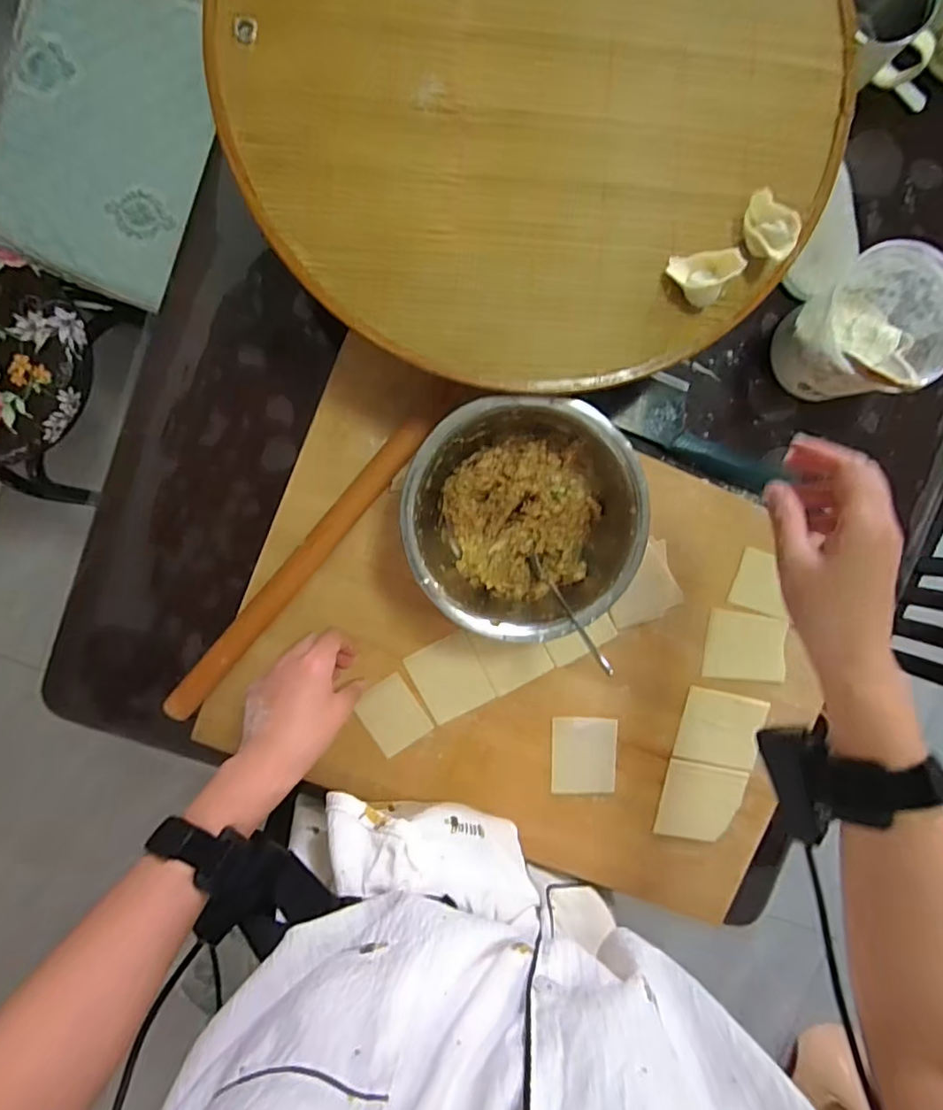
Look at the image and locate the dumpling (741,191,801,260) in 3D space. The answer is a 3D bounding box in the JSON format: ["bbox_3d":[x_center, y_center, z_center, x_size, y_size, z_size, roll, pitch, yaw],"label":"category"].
[{"bbox_3d":[0.215,-0.236,0.400,0.026,0.022,0.049,-28,98,-4],"label":"dumpling"}]

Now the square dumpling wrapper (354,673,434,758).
[{"bbox_3d":[-0.075,0.154,0.531,0.053,0.004,0.067,-32,98,-3],"label":"square dumpling wrapper"}]

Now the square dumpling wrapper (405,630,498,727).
[{"bbox_3d":[-0.020,0.118,0.536,0.064,0.004,0.074,-26,98,-4],"label":"square dumpling wrapper"}]

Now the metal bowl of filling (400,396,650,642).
[{"bbox_3d":[0.039,-0.030,0.481,0.187,0.093,0.182,-1,95,-7],"label":"metal bowl of filling"}]

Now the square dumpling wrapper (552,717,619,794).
[{"bbox_3d":[0.113,0.200,0.555,0.065,0.006,0.078,0,96,-2],"label":"square dumpling wrapper"}]

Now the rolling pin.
[{"bbox_3d":[-0.157,0.010,0.512,0.026,0.031,0.340,41,89,-9],"label":"rolling pin"}]

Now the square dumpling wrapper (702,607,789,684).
[{"bbox_3d":[0.274,0.091,0.552,0.080,0.007,0.068,6,103,3],"label":"square dumpling wrapper"}]

